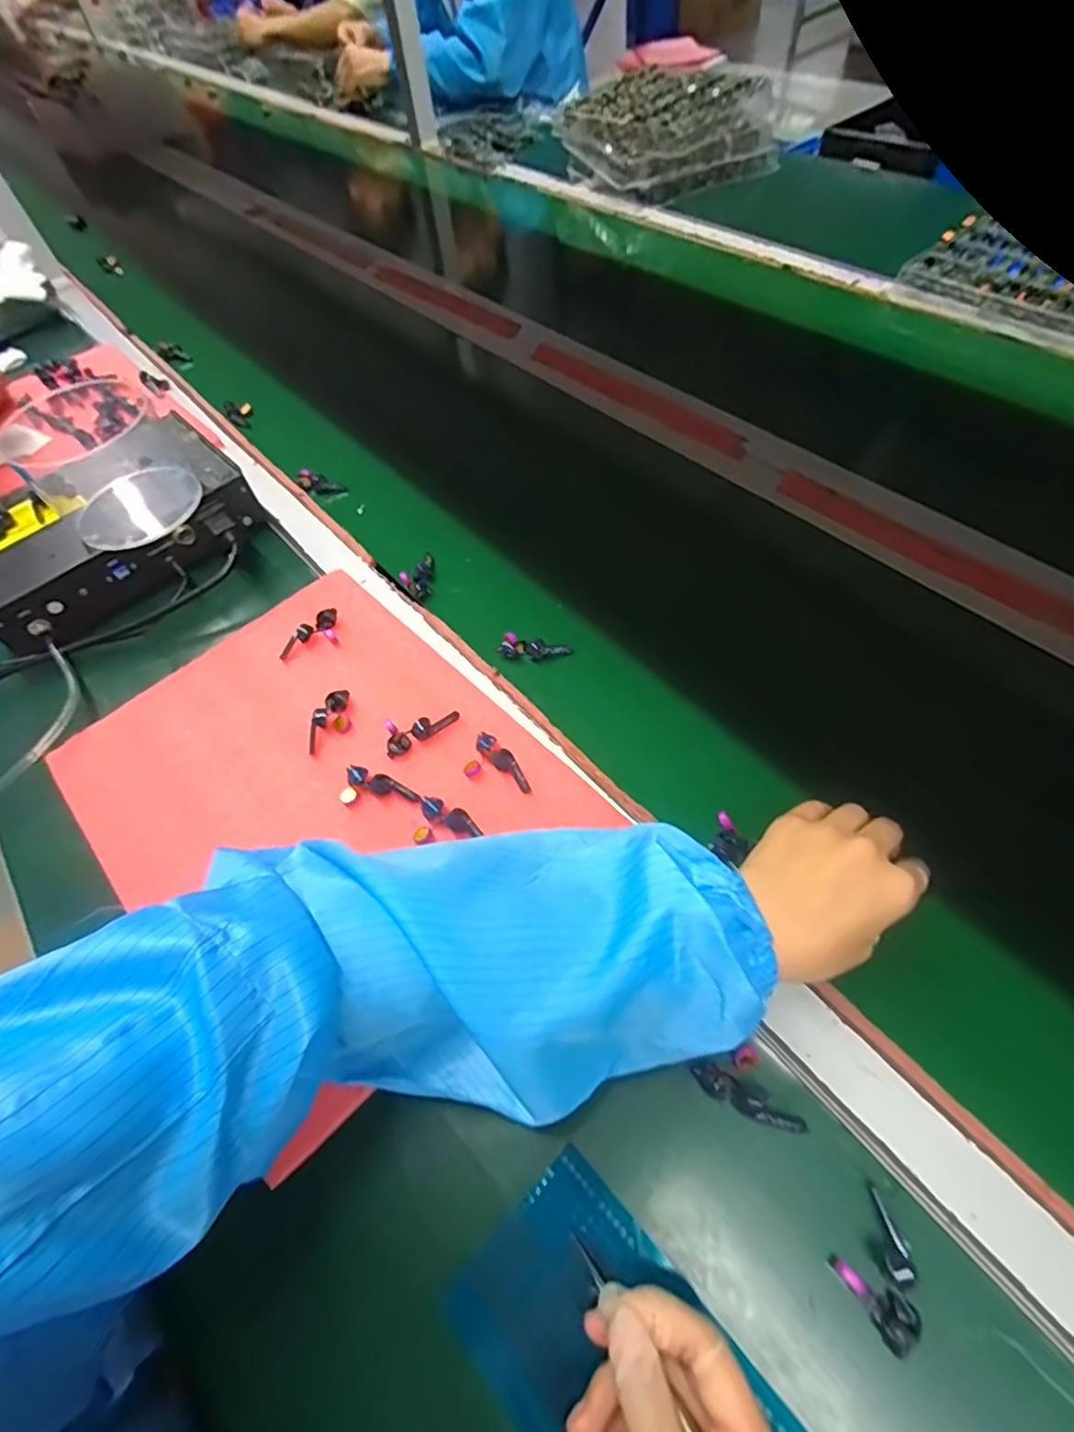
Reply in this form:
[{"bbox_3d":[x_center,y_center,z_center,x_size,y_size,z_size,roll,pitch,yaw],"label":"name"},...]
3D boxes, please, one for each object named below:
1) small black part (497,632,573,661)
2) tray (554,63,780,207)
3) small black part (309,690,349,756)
[{"bbox_3d":[-0.002,-0.051,0.462,0.054,0.010,0.019,10,60,12],"label":"small black part"},{"bbox_3d":[0.208,-0.934,0.962,0.292,0.101,0.223,-21,59,-7],"label":"tray"},{"bbox_3d":[-0.152,0.002,0.430,0.014,0.010,0.052,19,62,17],"label":"small black part"}]

